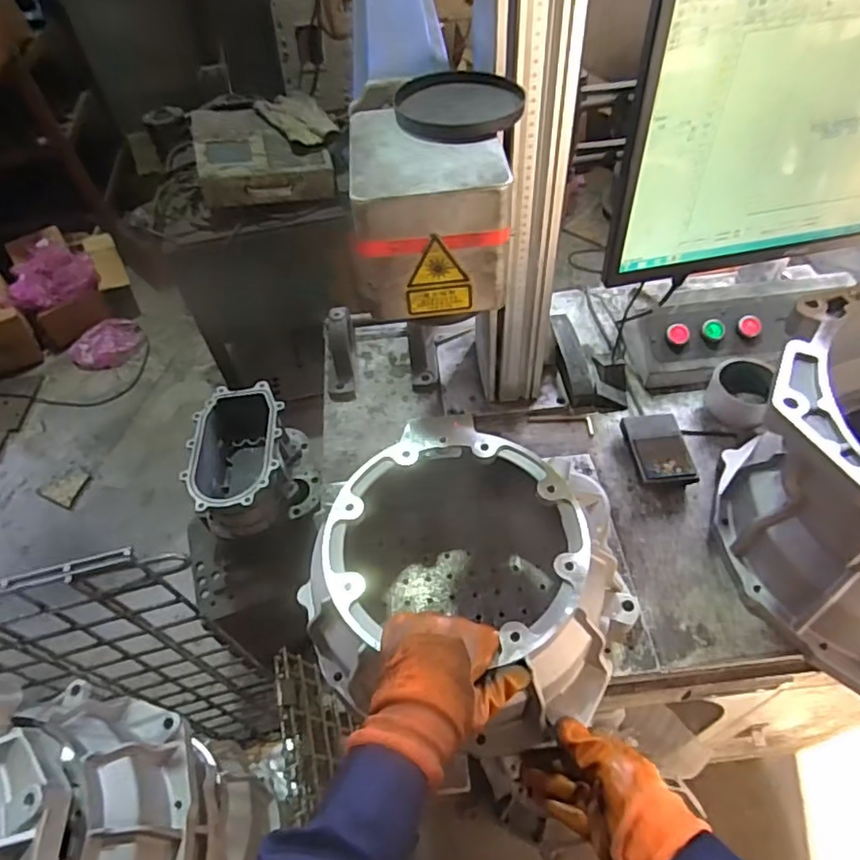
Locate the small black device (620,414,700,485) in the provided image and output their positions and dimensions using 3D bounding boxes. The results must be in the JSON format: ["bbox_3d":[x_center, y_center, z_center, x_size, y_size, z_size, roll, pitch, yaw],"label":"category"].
[{"bbox_3d":[0.283,0.022,0.736,0.068,0.021,0.100,-5,52,1],"label":"small black device"}]

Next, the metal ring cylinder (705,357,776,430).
[{"bbox_3d":[0.406,-0.053,0.779,0.064,0.068,0.088,11,54,13],"label":"metal ring cylinder"}]

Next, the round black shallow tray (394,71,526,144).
[{"bbox_3d":[0.020,-0.223,0.406,0.086,0.010,0.081,-2,52,3],"label":"round black shallow tray"}]

